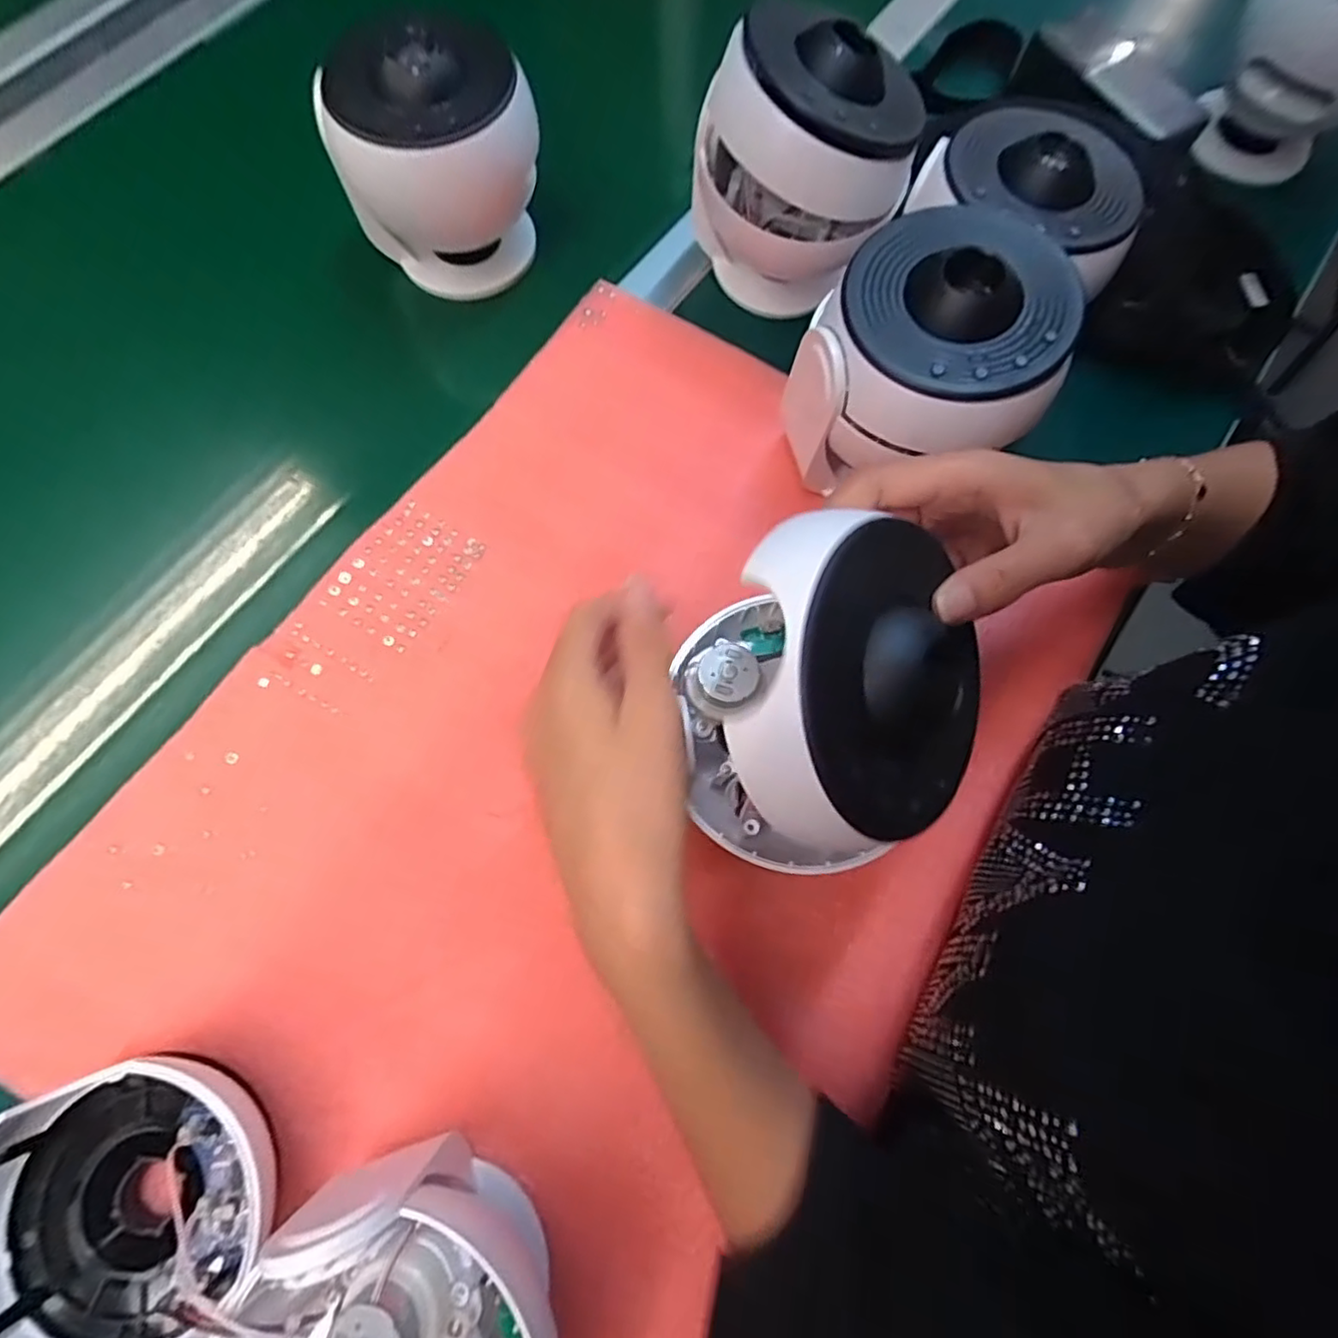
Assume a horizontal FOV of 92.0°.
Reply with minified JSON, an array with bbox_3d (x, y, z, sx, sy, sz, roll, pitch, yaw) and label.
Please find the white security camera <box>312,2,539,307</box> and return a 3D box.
[{"bbox_3d":[-0.139,-0.309,0.392,0.097,0.113,0.090,21,74,4],"label":"white security camera"}]

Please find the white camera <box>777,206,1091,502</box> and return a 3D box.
[{"bbox_3d":[0.128,-0.145,0.337,0.114,0.123,0.124,42,76,10],"label":"white camera"}]

